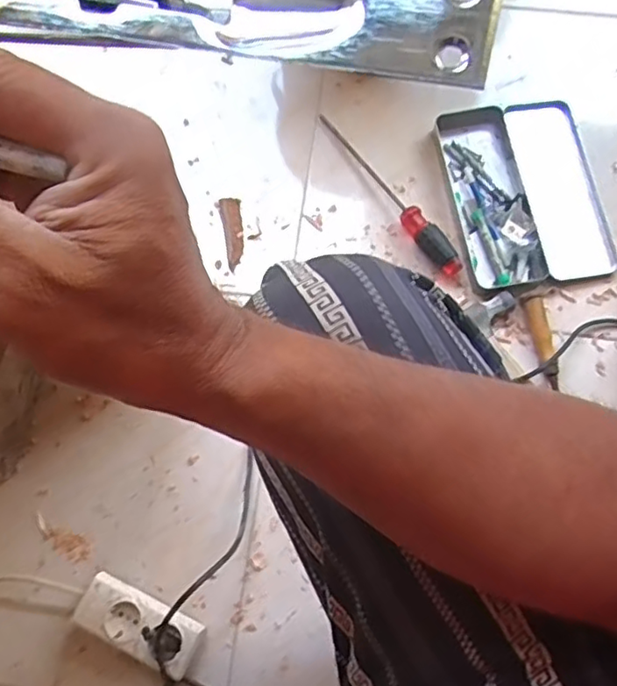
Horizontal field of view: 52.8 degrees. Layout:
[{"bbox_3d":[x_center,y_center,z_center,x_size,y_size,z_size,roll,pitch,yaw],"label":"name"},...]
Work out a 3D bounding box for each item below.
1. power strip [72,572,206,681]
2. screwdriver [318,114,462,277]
[{"bbox_3d":[-0.185,0.311,0.696,0.136,0.042,0.062,27,78,7],"label":"power strip"},{"bbox_3d":[0.105,-0.209,0.840,0.025,0.039,0.297,-34,78,-7],"label":"screwdriver"}]

